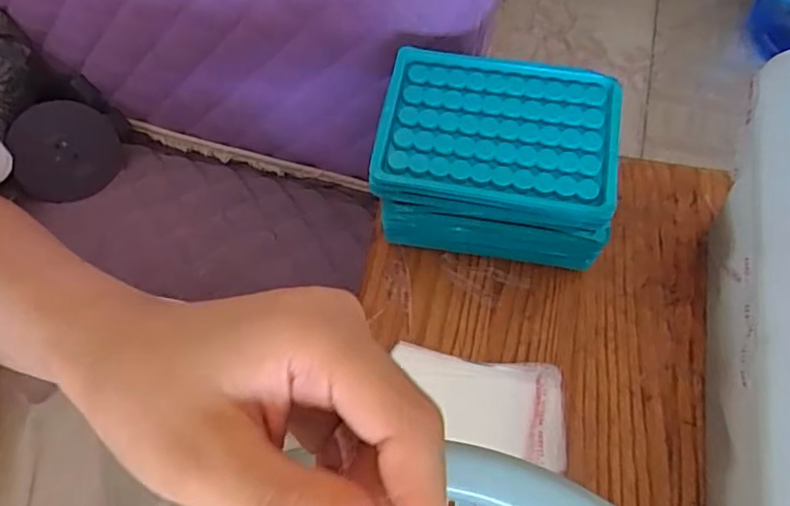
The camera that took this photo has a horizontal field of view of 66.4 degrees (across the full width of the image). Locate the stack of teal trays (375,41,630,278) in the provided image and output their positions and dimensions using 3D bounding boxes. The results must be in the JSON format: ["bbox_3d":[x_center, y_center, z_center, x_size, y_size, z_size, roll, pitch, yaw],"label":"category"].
[{"bbox_3d":[0.058,-0.057,0.366,0.131,0.068,0.099,7,67,3],"label":"stack of teal trays"}]

